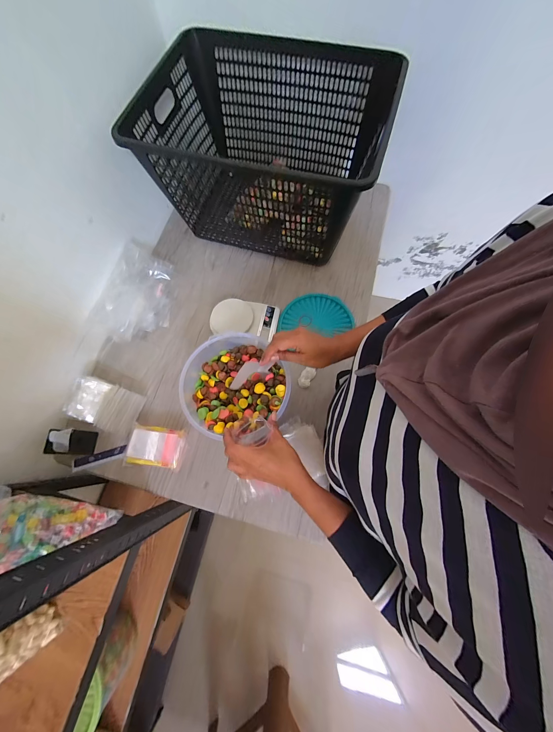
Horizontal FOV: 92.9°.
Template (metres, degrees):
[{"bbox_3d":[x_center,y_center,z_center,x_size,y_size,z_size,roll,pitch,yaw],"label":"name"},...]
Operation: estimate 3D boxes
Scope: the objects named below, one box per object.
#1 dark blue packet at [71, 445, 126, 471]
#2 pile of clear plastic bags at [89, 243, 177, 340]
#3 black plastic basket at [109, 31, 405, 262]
[{"bbox_3d":[-0.436,0.226,0.647,0.130,0.013,0.028,-15,73,-3],"label":"dark blue packet"},{"bbox_3d":[-0.375,-0.192,0.731,0.144,0.113,0.272,16,73,7],"label":"pile of clear plastic bags"},{"bbox_3d":[-0.022,-0.546,0.721,0.534,0.325,0.448,16,73,7],"label":"black plastic basket"}]

